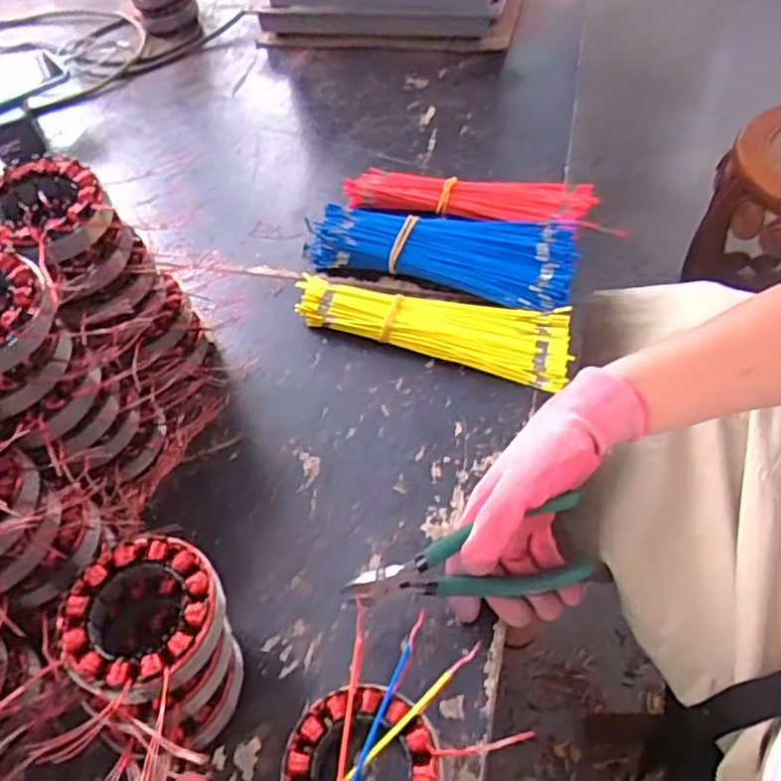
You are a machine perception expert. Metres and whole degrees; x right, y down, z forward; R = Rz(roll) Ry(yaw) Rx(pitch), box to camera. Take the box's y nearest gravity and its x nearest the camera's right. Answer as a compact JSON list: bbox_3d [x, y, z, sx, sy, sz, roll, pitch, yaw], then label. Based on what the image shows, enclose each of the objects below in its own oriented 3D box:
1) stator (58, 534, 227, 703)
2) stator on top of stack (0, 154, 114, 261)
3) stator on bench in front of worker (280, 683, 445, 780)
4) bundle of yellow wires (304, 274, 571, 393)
[{"bbox_3d":[-0.142,0.129,0.391,0.086,0.026,0.088,-3,53,4],"label":"stator"},{"bbox_3d":[-0.234,-0.117,0.464,0.082,0.033,0.097,-27,55,-14],"label":"stator on top of stack"},{"bbox_3d":[-0.016,0.216,0.385,0.087,0.037,0.087,34,63,27],"label":"stator on bench in front of worker"},{"bbox_3d":[0.031,-0.054,0.586,0.236,0.021,0.070,9,54,13],"label":"bundle of yellow wires"}]

